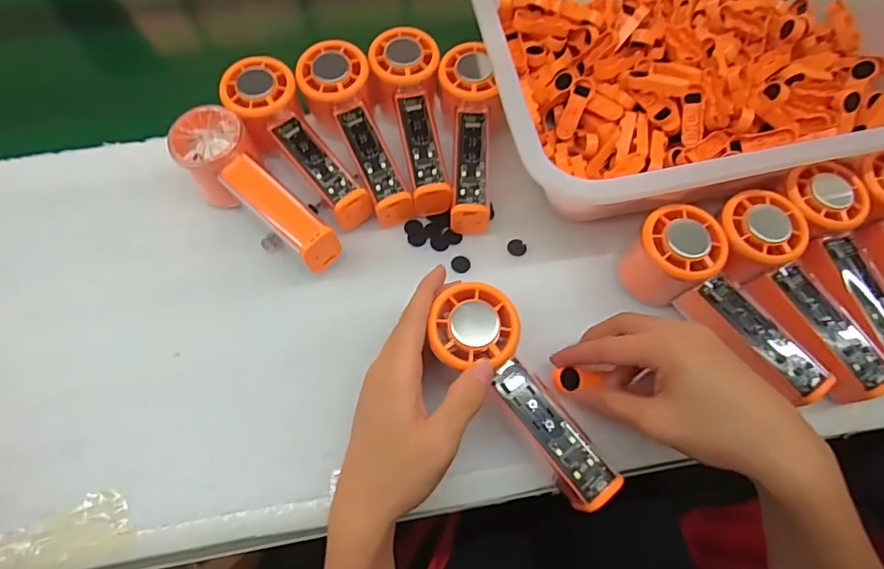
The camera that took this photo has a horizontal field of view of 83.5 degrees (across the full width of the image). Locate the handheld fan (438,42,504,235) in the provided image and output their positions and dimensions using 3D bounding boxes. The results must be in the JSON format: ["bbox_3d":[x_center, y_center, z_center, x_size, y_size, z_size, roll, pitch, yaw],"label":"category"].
[{"bbox_3d":[0.024,-0.119,0.399,0.047,0.026,0.153,0,77,-1],"label":"handheld fan"}]

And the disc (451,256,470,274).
[{"bbox_3d":[0.015,-0.016,0.393,0.015,0.004,0.015,0,65,-1],"label":"disc"}]

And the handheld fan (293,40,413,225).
[{"bbox_3d":[-0.068,-0.121,0.405,0.055,0.047,0.159,-23,82,-12],"label":"handheld fan"}]

